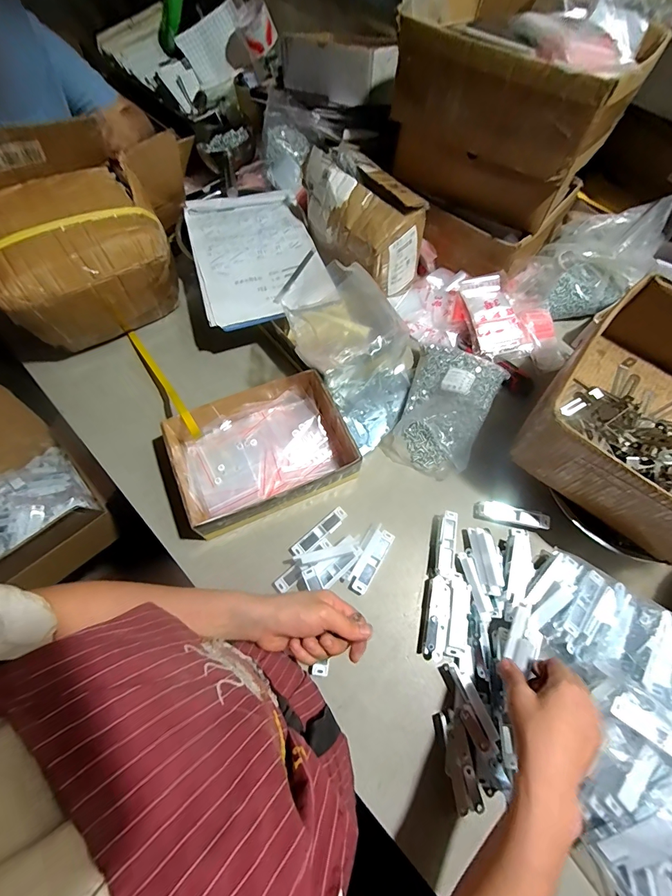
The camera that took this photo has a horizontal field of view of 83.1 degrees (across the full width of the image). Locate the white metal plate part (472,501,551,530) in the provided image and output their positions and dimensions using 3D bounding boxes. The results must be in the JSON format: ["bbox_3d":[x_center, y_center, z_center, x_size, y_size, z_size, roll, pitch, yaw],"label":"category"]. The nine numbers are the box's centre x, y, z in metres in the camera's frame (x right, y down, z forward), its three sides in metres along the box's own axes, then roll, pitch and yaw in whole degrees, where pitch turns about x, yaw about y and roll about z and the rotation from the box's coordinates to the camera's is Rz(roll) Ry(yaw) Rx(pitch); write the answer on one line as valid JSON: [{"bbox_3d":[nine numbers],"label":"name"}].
[{"bbox_3d":[0.265,0.103,0.576,0.105,0.010,0.029,9,65,17],"label":"white metal plate part"}]

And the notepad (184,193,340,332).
[{"bbox_3d":[-0.151,-0.355,0.689,0.214,0.016,0.301,-19,67,-10],"label":"notepad"}]

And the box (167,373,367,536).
[{"bbox_3d":[-0.110,0.004,0.577,0.245,0.064,0.180,-24,68,-12],"label":"box"}]

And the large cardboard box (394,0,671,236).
[{"bbox_3d":[0.283,-0.562,0.628,0.316,0.237,0.259,33,69,13],"label":"large cardboard box"}]

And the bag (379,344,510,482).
[{"bbox_3d":[0.181,-0.071,0.623,0.138,0.086,0.223,26,67,10],"label":"bag"}]

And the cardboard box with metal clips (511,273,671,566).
[{"bbox_3d":[0.431,-0.041,0.503,0.243,0.118,0.297,38,70,15],"label":"cardboard box with metal clips"}]

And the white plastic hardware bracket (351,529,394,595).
[{"bbox_3d":[0.051,0.161,0.545,0.029,0.011,0.093,29,68,11],"label":"white plastic hardware bracket"}]

